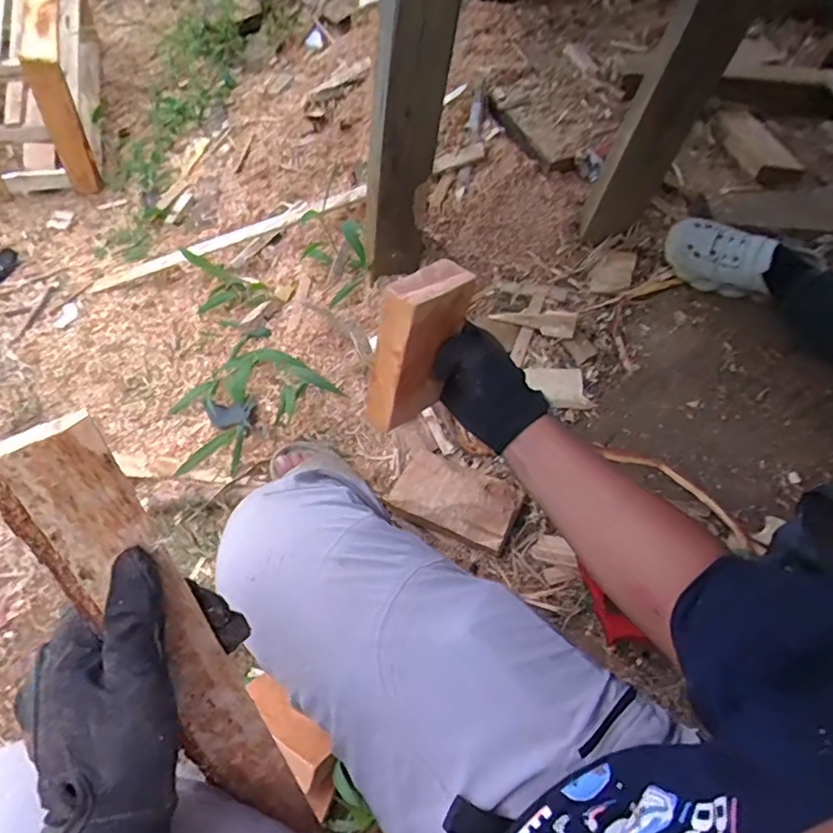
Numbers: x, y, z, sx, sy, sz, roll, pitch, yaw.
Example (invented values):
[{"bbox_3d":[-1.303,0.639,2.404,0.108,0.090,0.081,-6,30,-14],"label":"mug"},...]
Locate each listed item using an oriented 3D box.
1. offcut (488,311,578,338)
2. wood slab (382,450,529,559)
[{"bbox_3d":[0.226,-0.191,1.099,0.156,0.014,0.061,18,57,-1],"label":"offcut"},{"bbox_3d":[0.062,0.135,0.955,0.209,0.034,0.116,22,73,21],"label":"wood slab"}]

